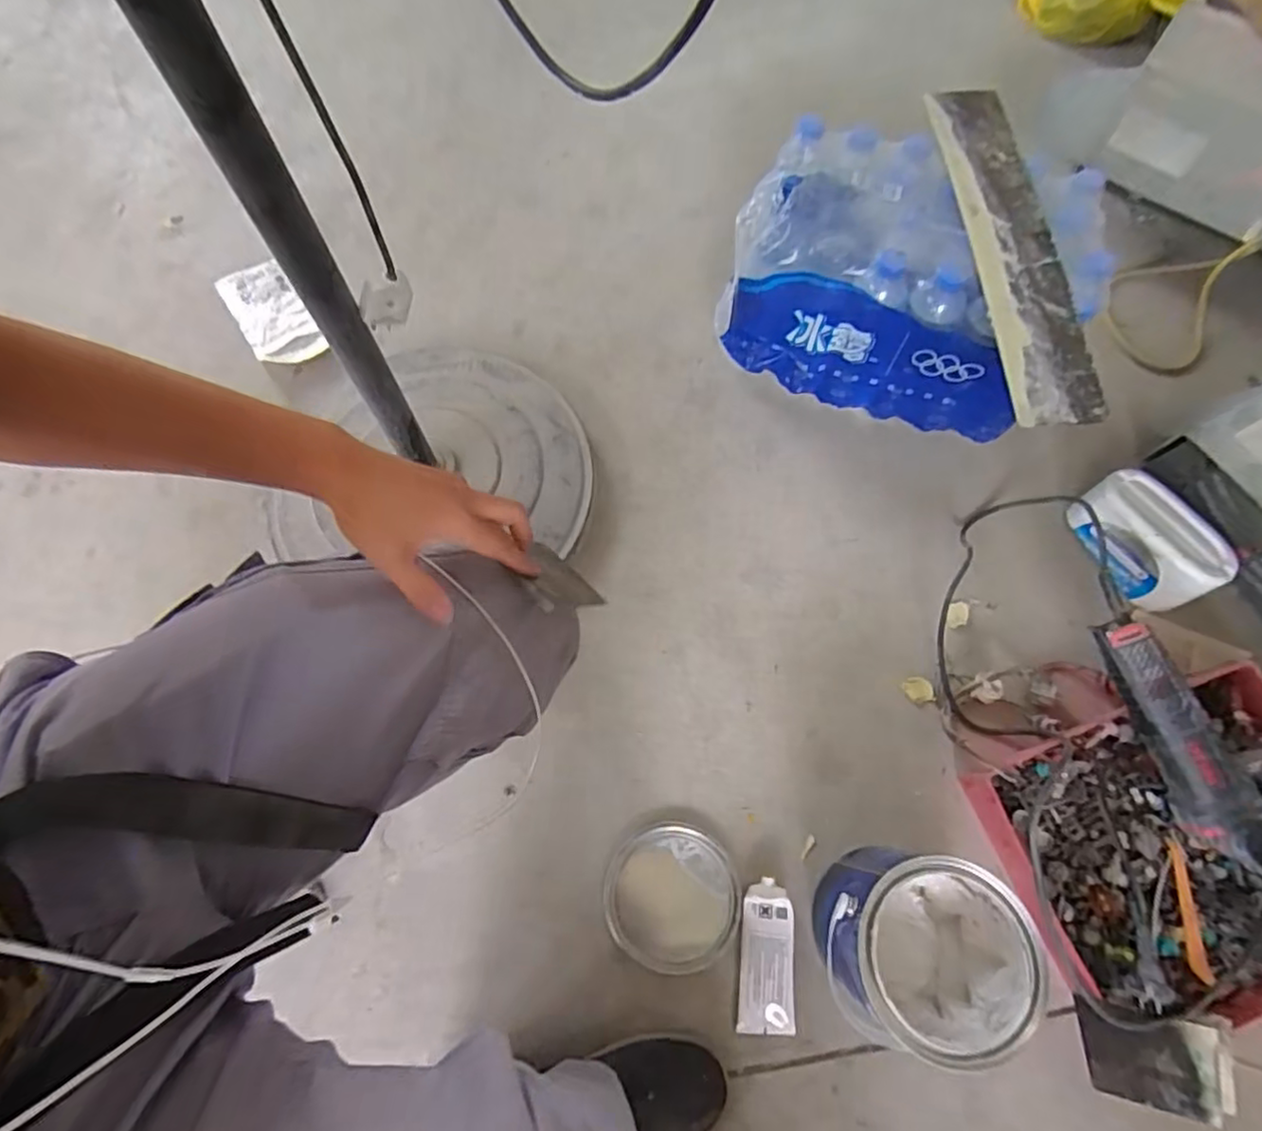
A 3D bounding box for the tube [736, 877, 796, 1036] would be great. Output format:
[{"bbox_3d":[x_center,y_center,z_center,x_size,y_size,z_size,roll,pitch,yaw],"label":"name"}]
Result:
[{"bbox_3d":[0.138,0.392,0.639,0.055,0.025,0.136,5,70,3],"label":"tube"}]

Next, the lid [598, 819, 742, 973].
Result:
[{"bbox_3d":[0.042,0.344,0.666,0.135,0.015,0.135,0,70,1],"label":"lid"}]

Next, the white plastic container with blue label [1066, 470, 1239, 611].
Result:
[{"bbox_3d":[0.611,-0.030,0.763,0.097,0.076,0.163,-32,71,-6],"label":"white plastic container with blue label"}]

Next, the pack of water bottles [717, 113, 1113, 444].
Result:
[{"bbox_3d":[0.325,-0.347,0.802,0.402,0.240,0.245,13,73,10],"label":"pack of water bottles"}]

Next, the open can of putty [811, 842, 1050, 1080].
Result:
[{"bbox_3d":[0.259,0.344,0.583,0.150,0.156,0.145,-2,71,5],"label":"open can of putty"}]

